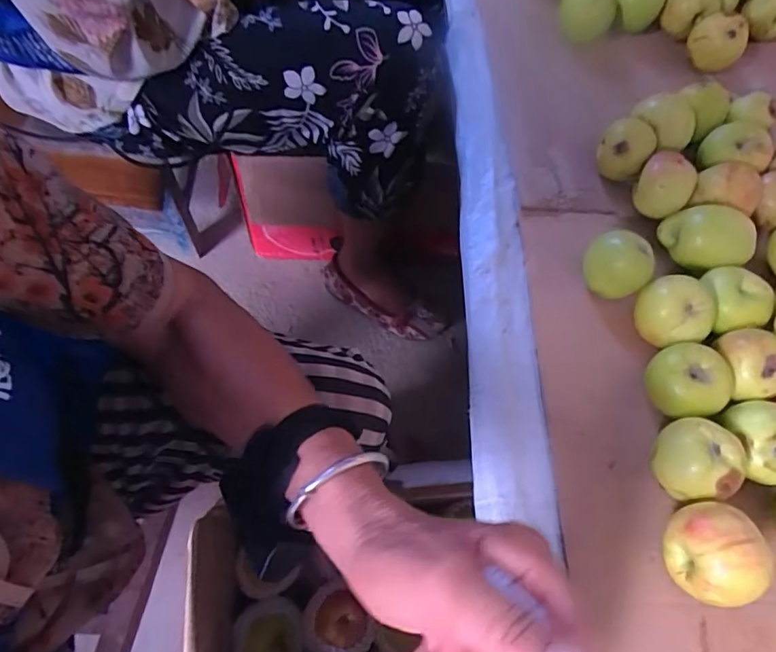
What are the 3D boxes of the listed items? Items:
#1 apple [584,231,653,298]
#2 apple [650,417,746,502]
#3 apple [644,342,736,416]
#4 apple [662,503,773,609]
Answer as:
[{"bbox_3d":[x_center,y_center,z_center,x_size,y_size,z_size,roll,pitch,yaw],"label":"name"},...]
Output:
[{"bbox_3d":[0.204,-0.051,0.485,0.056,0.055,0.045,42,69,16],"label":"apple"},{"bbox_3d":[0.232,0.102,0.407,0.051,0.050,0.057,-7,66,-10],"label":"apple"},{"bbox_3d":[0.239,0.047,0.435,0.057,0.047,0.058,3,65,-6],"label":"apple"},{"bbox_3d":[0.224,0.159,0.375,0.051,0.062,0.061,-16,68,-14],"label":"apple"}]

